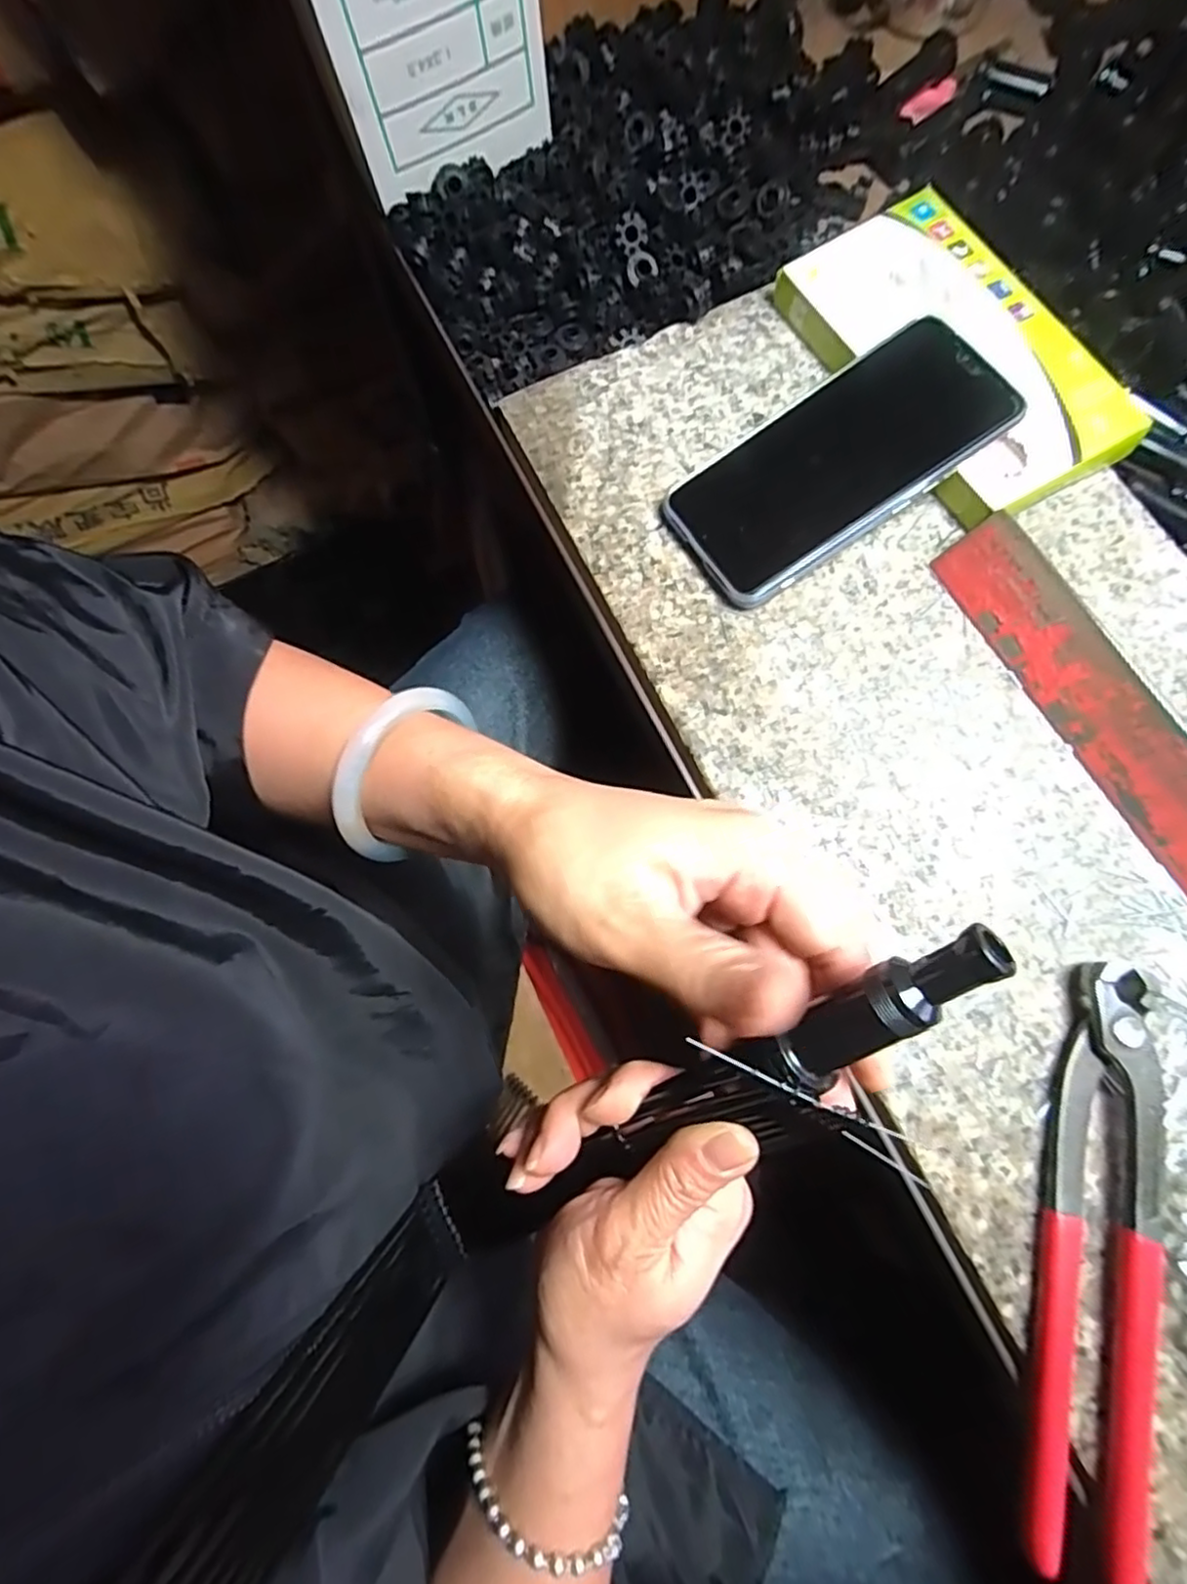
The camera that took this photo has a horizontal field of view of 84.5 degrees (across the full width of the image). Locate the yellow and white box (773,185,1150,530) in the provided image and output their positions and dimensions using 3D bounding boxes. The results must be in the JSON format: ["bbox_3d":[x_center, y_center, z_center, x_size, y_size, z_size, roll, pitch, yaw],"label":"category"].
[{"bbox_3d":[0.180,-0.220,0.333,0.088,0.031,0.177,-27,76,-4],"label":"yellow and white box"}]

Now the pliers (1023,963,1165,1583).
[{"bbox_3d":[0.185,0.163,0.235,0.038,0.018,0.192,15,77,7],"label":"pliers"}]

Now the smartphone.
[{"bbox_3d":[0.116,-0.160,0.315,0.157,0.008,0.077,-34,72,4],"label":"smartphone"}]

